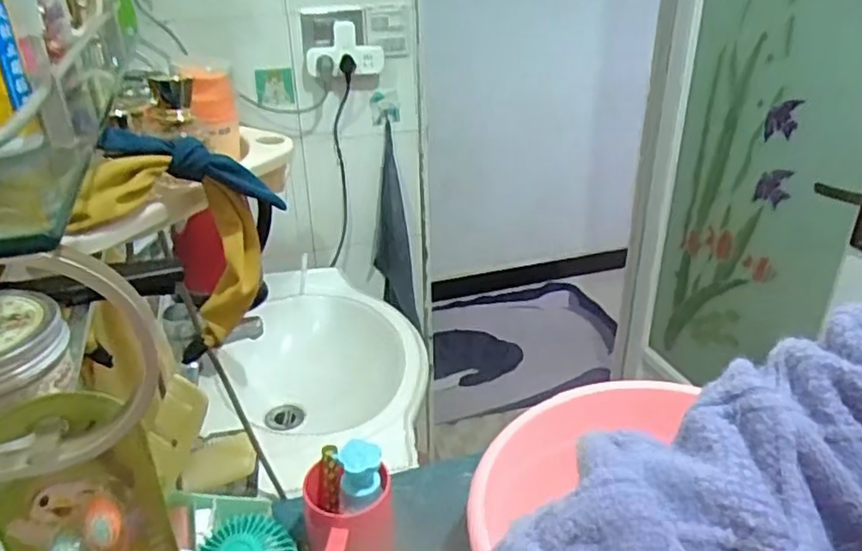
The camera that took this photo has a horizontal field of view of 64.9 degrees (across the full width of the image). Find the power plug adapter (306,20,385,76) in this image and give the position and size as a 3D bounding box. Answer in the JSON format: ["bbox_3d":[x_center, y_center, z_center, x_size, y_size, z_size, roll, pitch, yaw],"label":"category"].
[{"bbox_3d":[-0.160,-0.432,1.287,0.151,0.093,0.028,-14,31,-22],"label":"power plug adapter"}]

